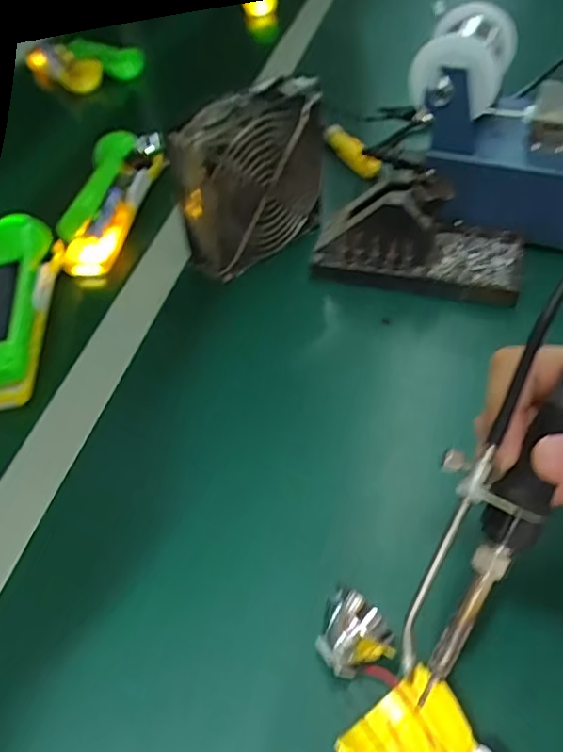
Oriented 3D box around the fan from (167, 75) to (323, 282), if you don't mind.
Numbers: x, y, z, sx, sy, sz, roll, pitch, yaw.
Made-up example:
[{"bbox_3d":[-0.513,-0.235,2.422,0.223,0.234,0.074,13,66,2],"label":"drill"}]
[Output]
[{"bbox_3d":[-0.022,-0.161,0.459,0.052,0.123,0.128,35,62,31],"label":"fan"}]

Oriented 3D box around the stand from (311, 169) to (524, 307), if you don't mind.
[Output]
[{"bbox_3d":[0.111,-0.118,0.445,0.156,0.071,0.082,11,52,14],"label":"stand"}]

